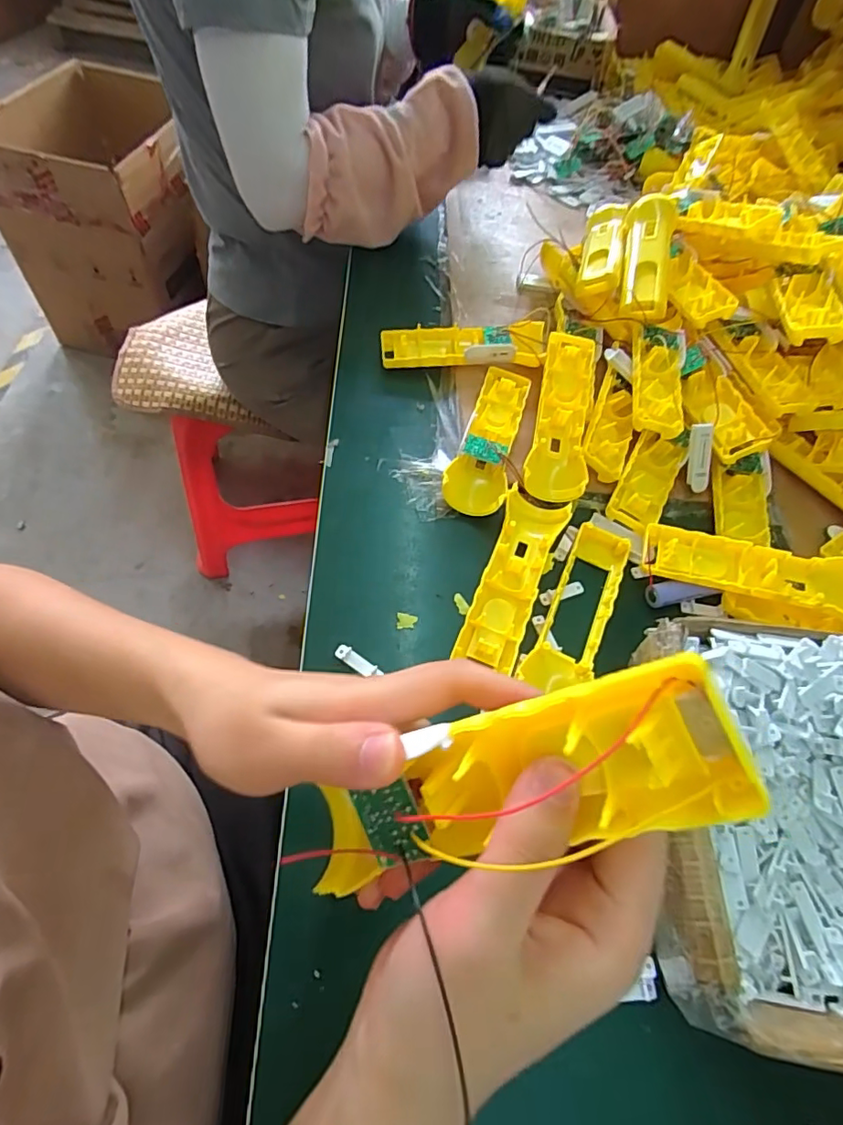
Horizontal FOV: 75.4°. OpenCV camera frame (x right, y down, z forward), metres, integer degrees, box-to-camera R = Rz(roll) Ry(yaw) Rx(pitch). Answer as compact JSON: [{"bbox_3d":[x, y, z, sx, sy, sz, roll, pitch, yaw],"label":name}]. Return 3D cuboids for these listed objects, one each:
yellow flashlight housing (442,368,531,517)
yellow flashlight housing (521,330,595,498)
[{"bbox_3d":[0.058,-0.110,0.475,0.049,0.023,0.156,15,59,2],"label":"yellow flashlight housing"},{"bbox_3d":[0.125,-0.131,0.477,0.052,0.039,0.159,15,59,2],"label":"yellow flashlight housing"}]

